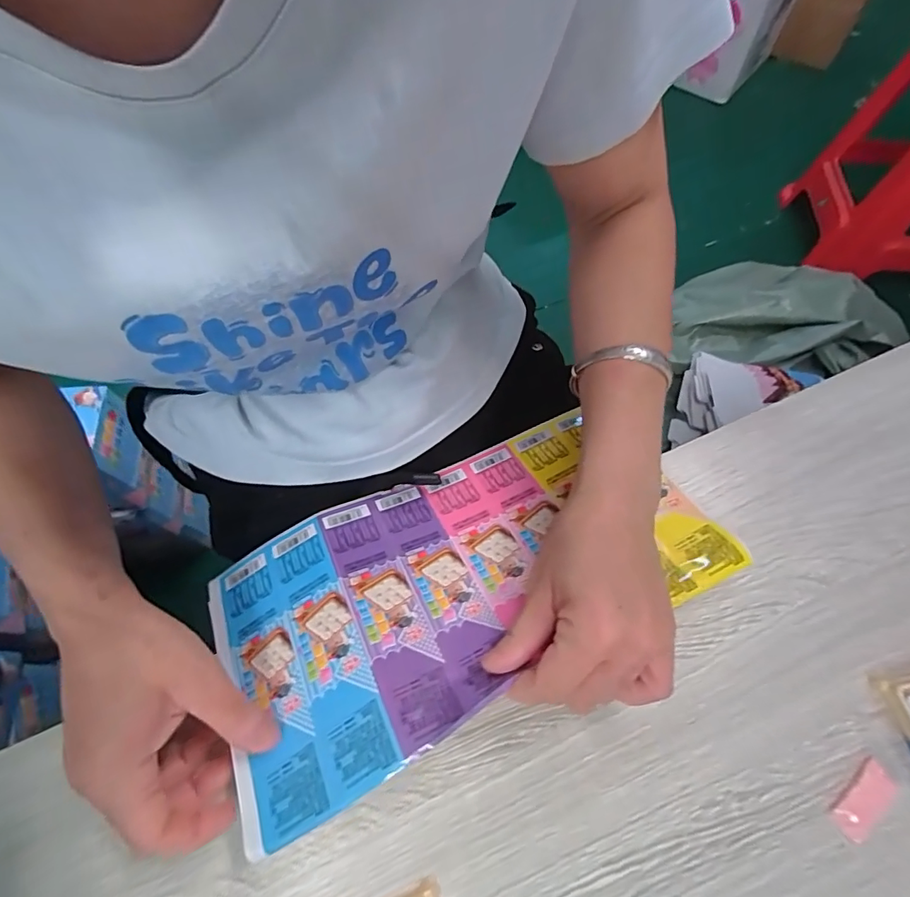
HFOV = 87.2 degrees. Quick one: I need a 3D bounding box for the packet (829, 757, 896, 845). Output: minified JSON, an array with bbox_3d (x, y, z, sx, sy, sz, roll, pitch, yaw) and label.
[{"bbox_3d":[0.236,0.203,0.276,0.043,0.007,0.019,-42,71,-17],"label":"packet"}]

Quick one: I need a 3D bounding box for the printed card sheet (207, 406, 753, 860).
[{"bbox_3d":[0.004,0.082,0.321,0.317,0.024,0.169,-23,47,-15],"label":"printed card sheet"}]

